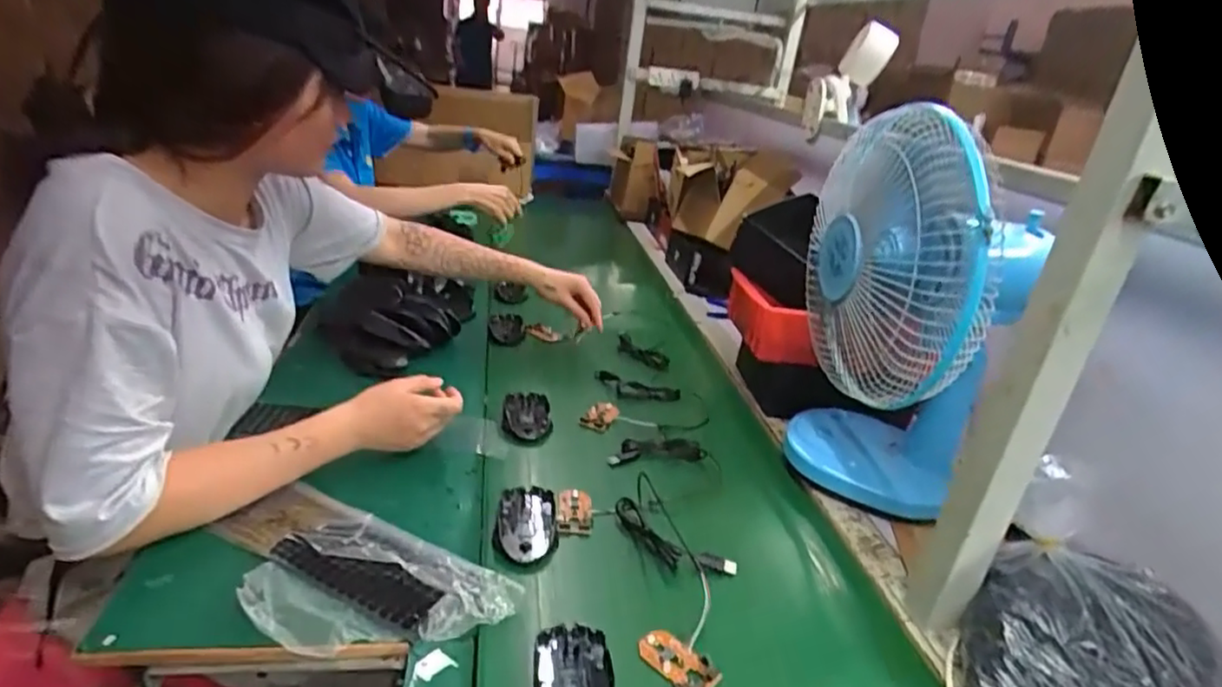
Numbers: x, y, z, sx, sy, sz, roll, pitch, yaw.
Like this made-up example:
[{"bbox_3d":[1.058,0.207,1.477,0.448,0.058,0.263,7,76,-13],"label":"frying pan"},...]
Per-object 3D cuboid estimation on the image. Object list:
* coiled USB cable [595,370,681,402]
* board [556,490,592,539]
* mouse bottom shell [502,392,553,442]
[{"bbox_3d":[0.038,0.069,0.996,0.132,0.021,0.035,14,24,17],"label":"coiled USB cable"},{"bbox_3d":[-0.041,0.186,0.710,0.039,0.012,0.070,4,23,-6],"label":"board"},{"bbox_3d":[-0.116,0.097,0.888,0.063,0.019,0.105,4,23,-7],"label":"mouse bottom shell"}]

